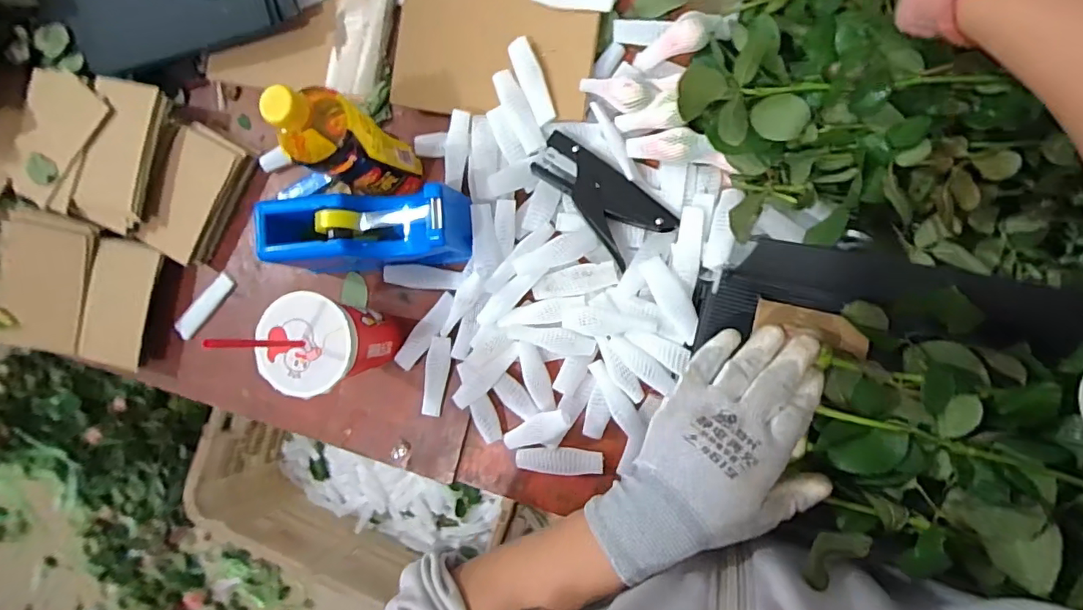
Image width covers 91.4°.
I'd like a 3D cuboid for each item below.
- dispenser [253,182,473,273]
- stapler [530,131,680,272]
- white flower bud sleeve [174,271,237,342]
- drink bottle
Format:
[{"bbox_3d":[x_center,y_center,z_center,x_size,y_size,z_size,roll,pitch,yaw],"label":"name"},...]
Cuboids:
[{"bbox_3d":[-0.176,-0.077,0.523,0.187,0.084,0.068,-3,88,9],"label":"dispenser"},{"bbox_3d":[0.058,-0.112,0.518,0.068,0.020,0.145,-41,83,6],"label":"stapler"},{"bbox_3d":[-0.394,0.000,0.618,0.025,0.009,0.090,44,95,8],"label":"white flower bud sleeve"},{"bbox_3d":[-0.180,-0.145,0.482,0.070,0.180,0.066,0,88,9],"label":"drink bottle"}]

